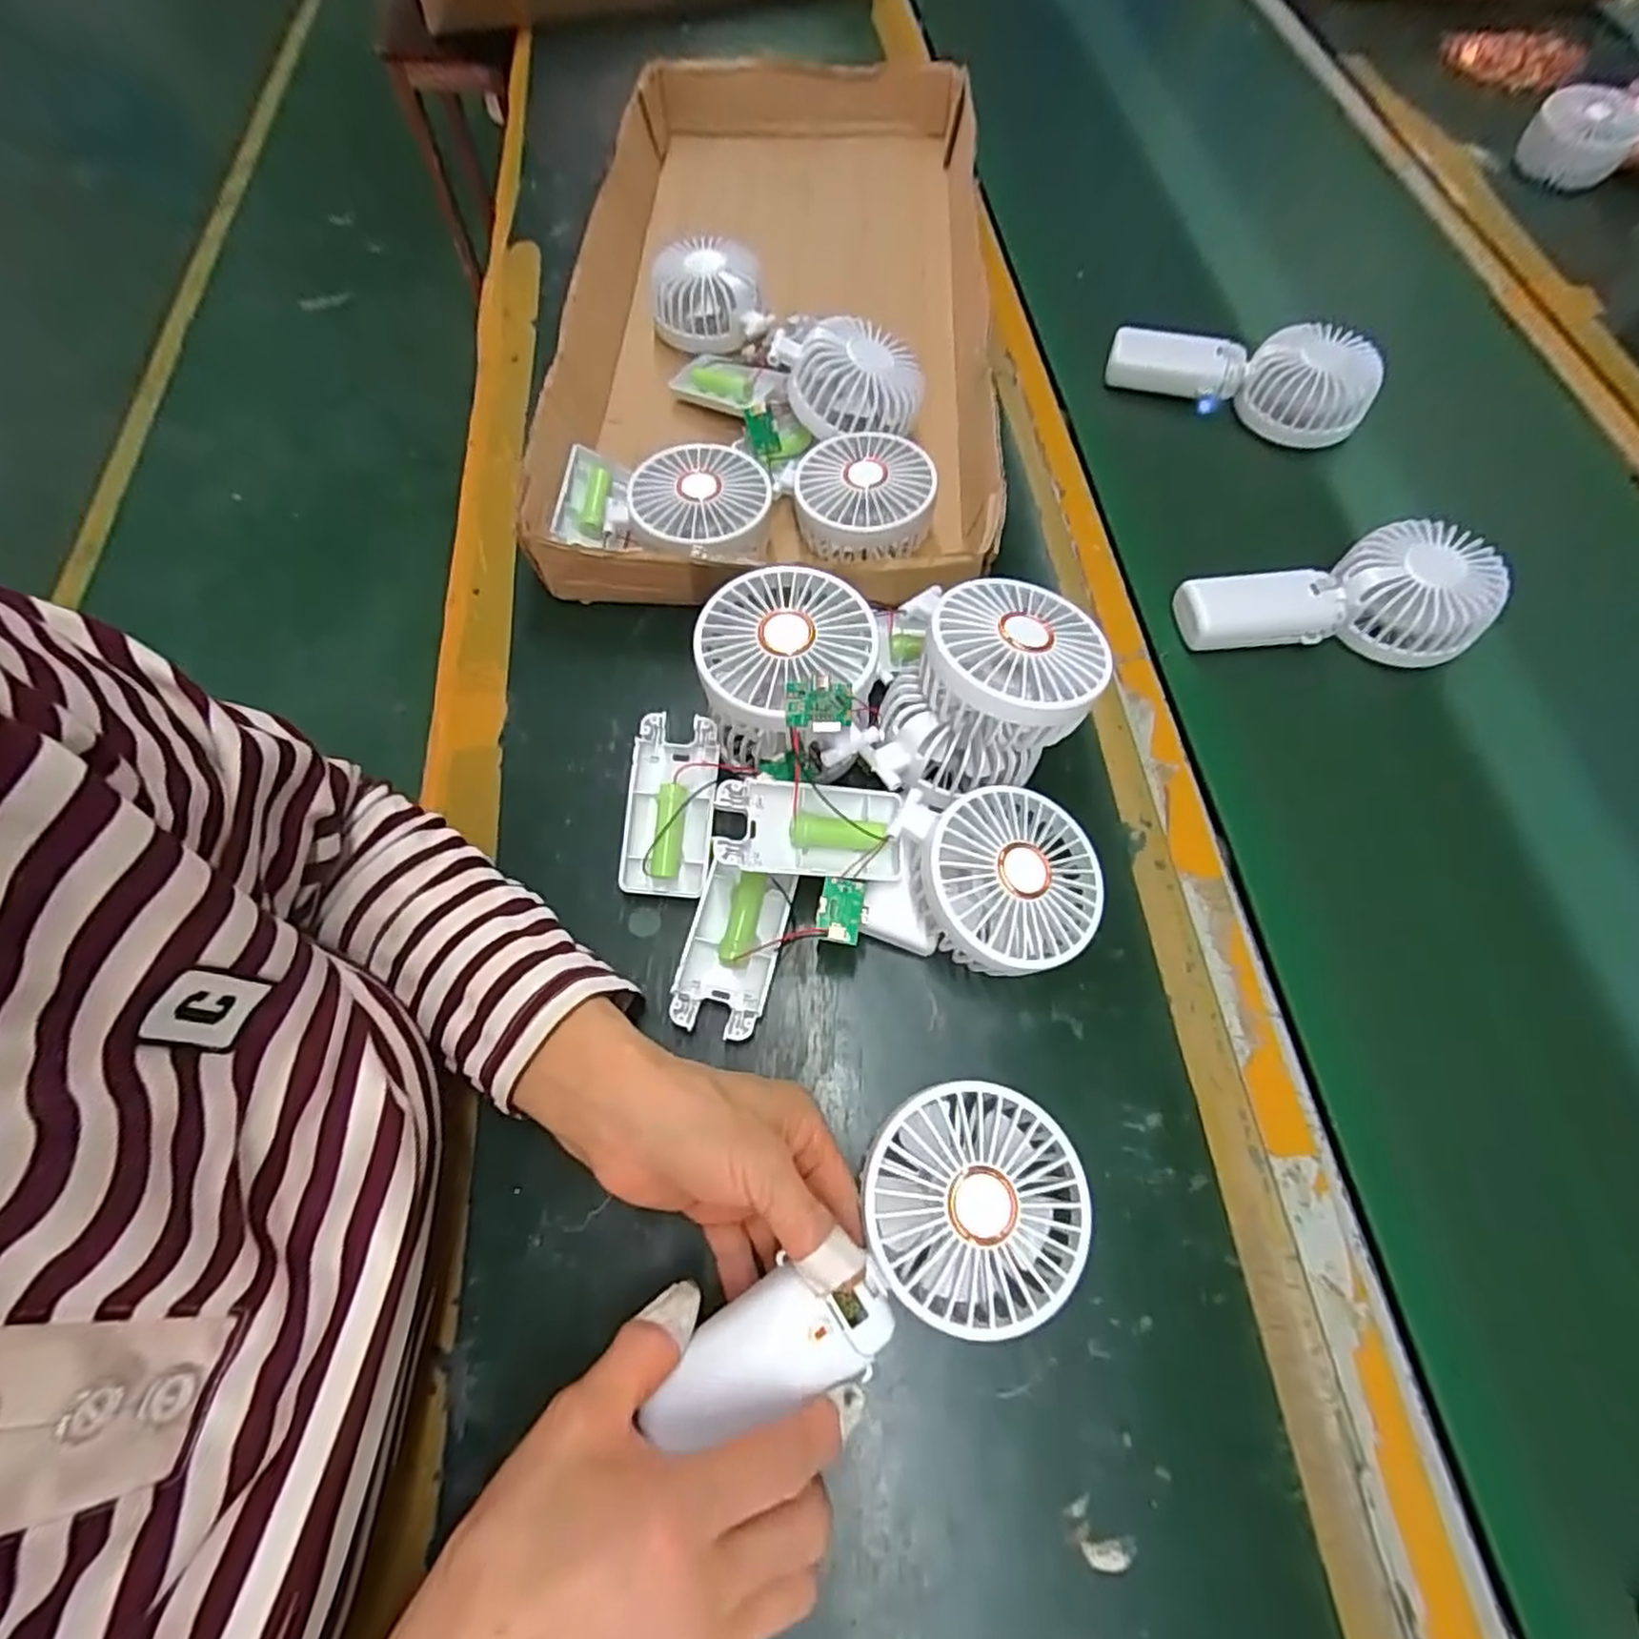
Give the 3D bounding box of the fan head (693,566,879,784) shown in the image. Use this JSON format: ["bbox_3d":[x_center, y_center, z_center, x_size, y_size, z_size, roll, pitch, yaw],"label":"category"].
[{"bbox_3d":[-0.015,-0.075,0.369,0.087,0.051,0.089,1,65,-2],"label":"fan head"}]

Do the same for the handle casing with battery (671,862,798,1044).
[{"bbox_3d":[-0.043,0.065,0.368,0.044,0.019,0.083,13,66,5],"label":"handle casing with battery"}]

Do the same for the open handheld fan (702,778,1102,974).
[{"bbox_3d":[0.042,0.030,0.360,0.177,0.060,0.084,3,66,1],"label":"open handheld fan"}]

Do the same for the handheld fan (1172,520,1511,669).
[{"bbox_3d":[0.311,-0.135,0.445,0.173,0.038,0.081,-7,66,-4],"label":"handheld fan"}]

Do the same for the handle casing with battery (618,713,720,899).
[{"bbox_3d":[-0.078,-0.007,0.387,0.046,0.016,0.092,6,84,3],"label":"handle casing with battery"}]

